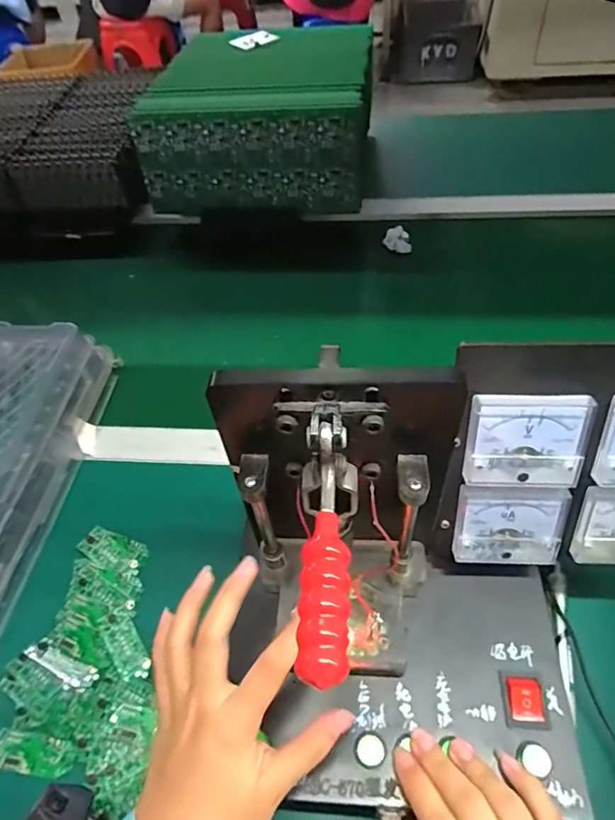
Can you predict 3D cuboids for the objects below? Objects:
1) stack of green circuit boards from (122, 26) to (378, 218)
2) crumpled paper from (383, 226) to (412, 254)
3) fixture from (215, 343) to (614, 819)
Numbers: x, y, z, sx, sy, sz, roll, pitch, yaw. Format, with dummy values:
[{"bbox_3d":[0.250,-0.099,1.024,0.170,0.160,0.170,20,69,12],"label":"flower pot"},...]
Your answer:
[{"bbox_3d":[-0.057,-0.442,0.777,0.293,0.133,0.321,6,52,10],"label":"stack of green circuit boards"},{"bbox_3d":[0.125,-0.236,0.711,0.038,0.027,0.023,3,52,8],"label":"crumpled paper"},{"bbox_3d":[0.103,0.083,0.272,0.265,0.194,0.188,-3,51,3],"label":"fixture"}]

